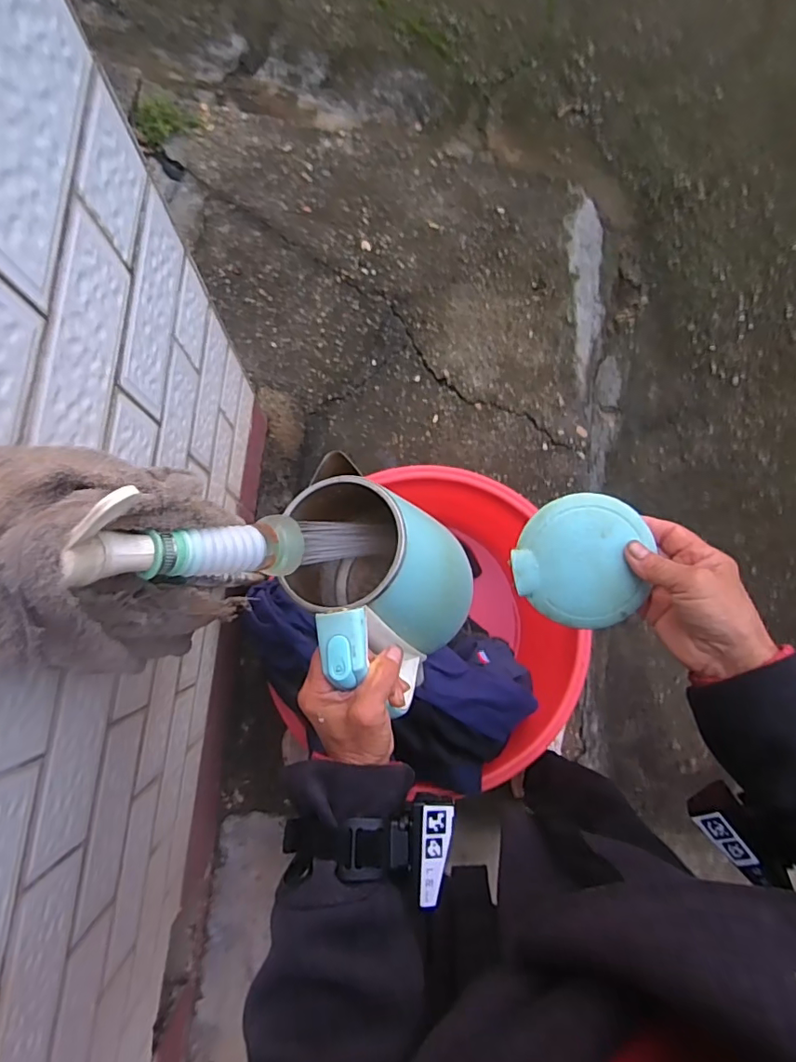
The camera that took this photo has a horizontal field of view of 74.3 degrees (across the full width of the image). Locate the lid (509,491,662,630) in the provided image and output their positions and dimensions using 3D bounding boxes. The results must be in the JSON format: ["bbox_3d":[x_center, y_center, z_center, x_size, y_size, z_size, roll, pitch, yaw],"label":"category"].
[{"bbox_3d":[0.142,0.022,0.397,0.098,0.025,0.094,0,84,-2],"label":"lid"}]

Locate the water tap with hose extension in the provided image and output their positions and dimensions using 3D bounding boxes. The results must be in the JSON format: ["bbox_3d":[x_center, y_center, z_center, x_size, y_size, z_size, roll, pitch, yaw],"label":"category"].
[{"bbox_3d":[-0.102,0.006,0.286,0.053,0.157,0.039,-11,83,25],"label":"water tap with hose extension"}]

